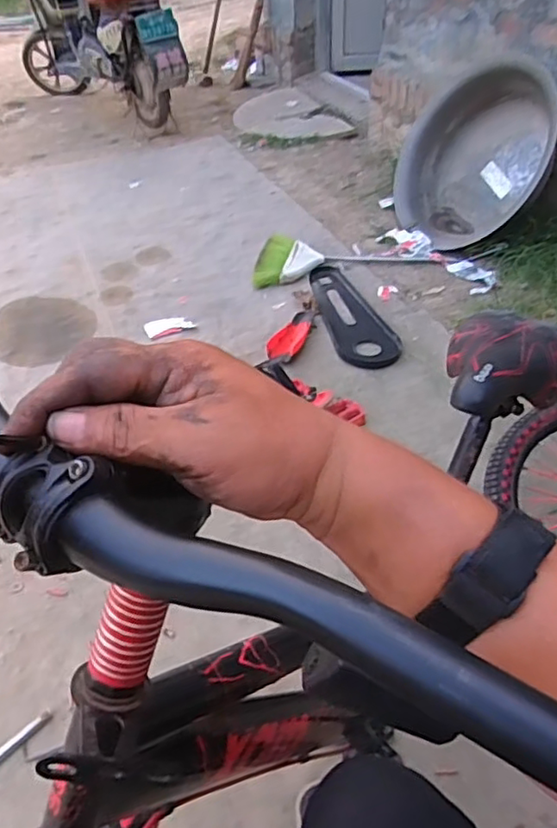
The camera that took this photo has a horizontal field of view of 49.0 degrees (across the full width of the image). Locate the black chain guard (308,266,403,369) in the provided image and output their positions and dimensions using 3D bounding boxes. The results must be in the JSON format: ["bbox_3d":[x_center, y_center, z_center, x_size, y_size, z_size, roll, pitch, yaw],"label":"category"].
[{"bbox_3d":[0.206,-0.300,1.761,0.161,0.030,0.506,-8,43,-7],"label":"black chain guard"}]

